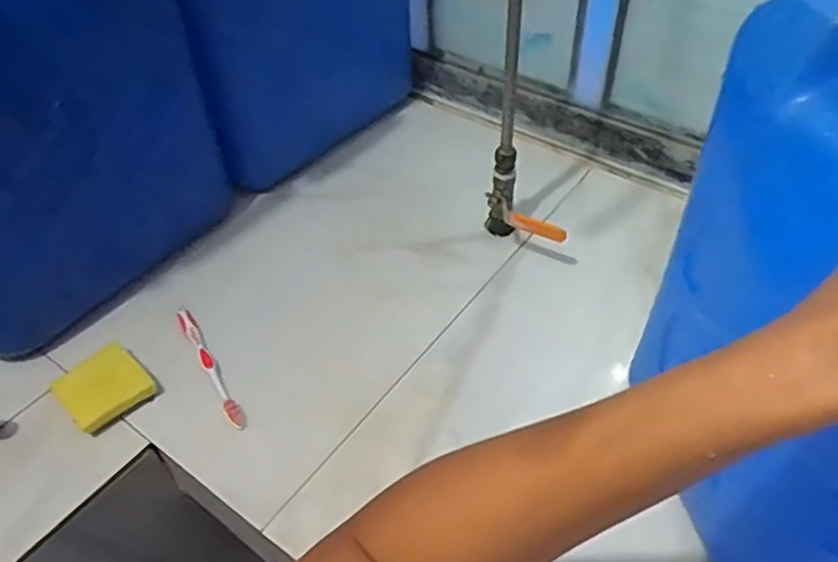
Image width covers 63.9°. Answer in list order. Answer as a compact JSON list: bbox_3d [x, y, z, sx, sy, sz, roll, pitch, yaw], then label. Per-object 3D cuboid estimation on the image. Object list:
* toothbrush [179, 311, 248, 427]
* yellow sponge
[{"bbox_3d":[-0.208,0.081,0.663,0.015,0.016,0.161,-26,51,-20],"label":"toothbrush"},{"bbox_3d":[-0.301,0.100,0.641,0.073,0.016,0.072,-37,55,-28],"label":"yellow sponge"}]

